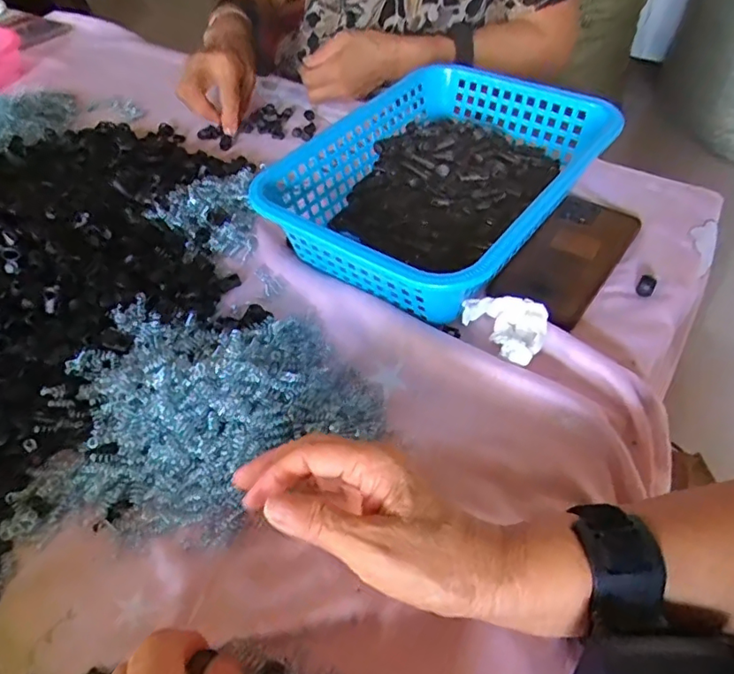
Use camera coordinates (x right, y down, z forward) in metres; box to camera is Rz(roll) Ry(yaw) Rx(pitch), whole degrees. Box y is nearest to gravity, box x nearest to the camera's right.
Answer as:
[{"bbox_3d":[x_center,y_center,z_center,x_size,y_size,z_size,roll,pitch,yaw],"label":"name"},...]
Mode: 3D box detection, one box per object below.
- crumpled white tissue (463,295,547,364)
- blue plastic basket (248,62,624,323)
[{"bbox_3d":[0.106,-0.010,0.419,0.063,0.026,0.043,34,59,28],"label":"crumpled white tissue"},{"bbox_3d":[0.067,-0.136,0.504,0.211,0.080,0.295,28,57,25],"label":"blue plastic basket"}]

